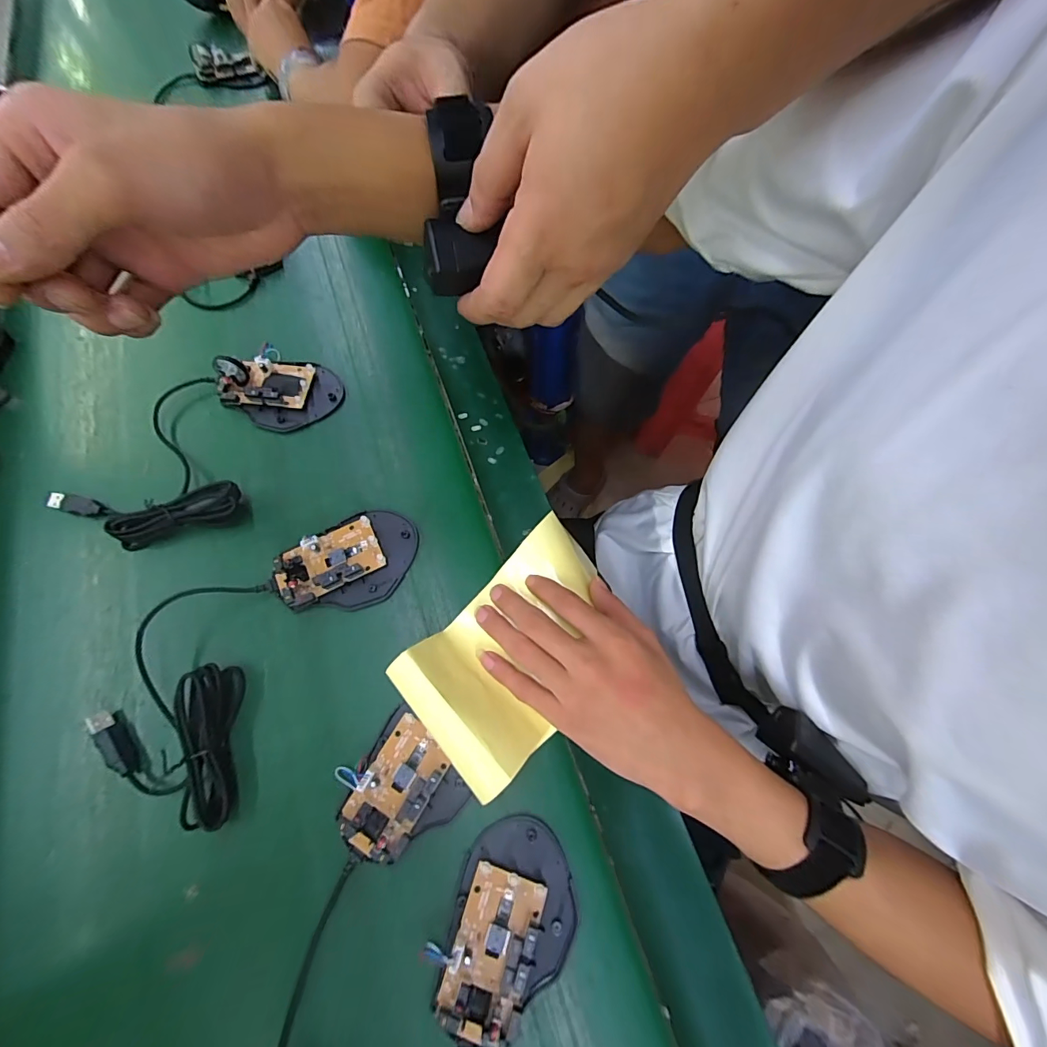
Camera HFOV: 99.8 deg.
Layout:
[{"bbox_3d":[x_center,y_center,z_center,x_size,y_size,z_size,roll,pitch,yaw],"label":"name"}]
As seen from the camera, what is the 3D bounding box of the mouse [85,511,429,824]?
[{"bbox_3d":[-0.189,0.071,0.316,0.122,0.026,0.233,29,72,10],"label":"mouse"}]

